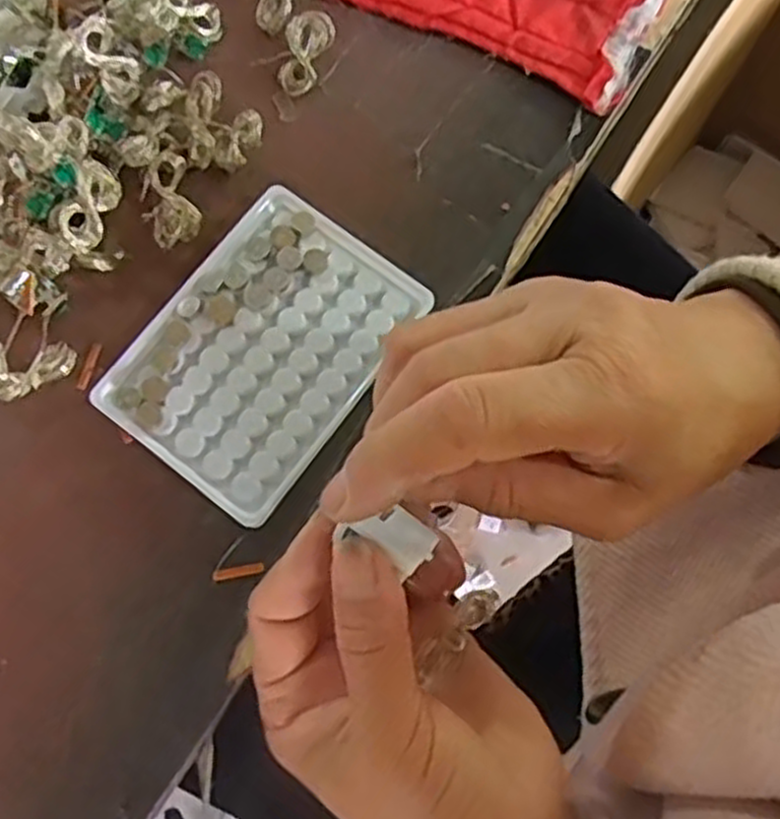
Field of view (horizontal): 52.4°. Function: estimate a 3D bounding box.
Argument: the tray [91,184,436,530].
[{"bbox_3d":[-0.057,-0.027,0.354,0.094,0.014,0.129,36,80,8],"label":"tray"}]

